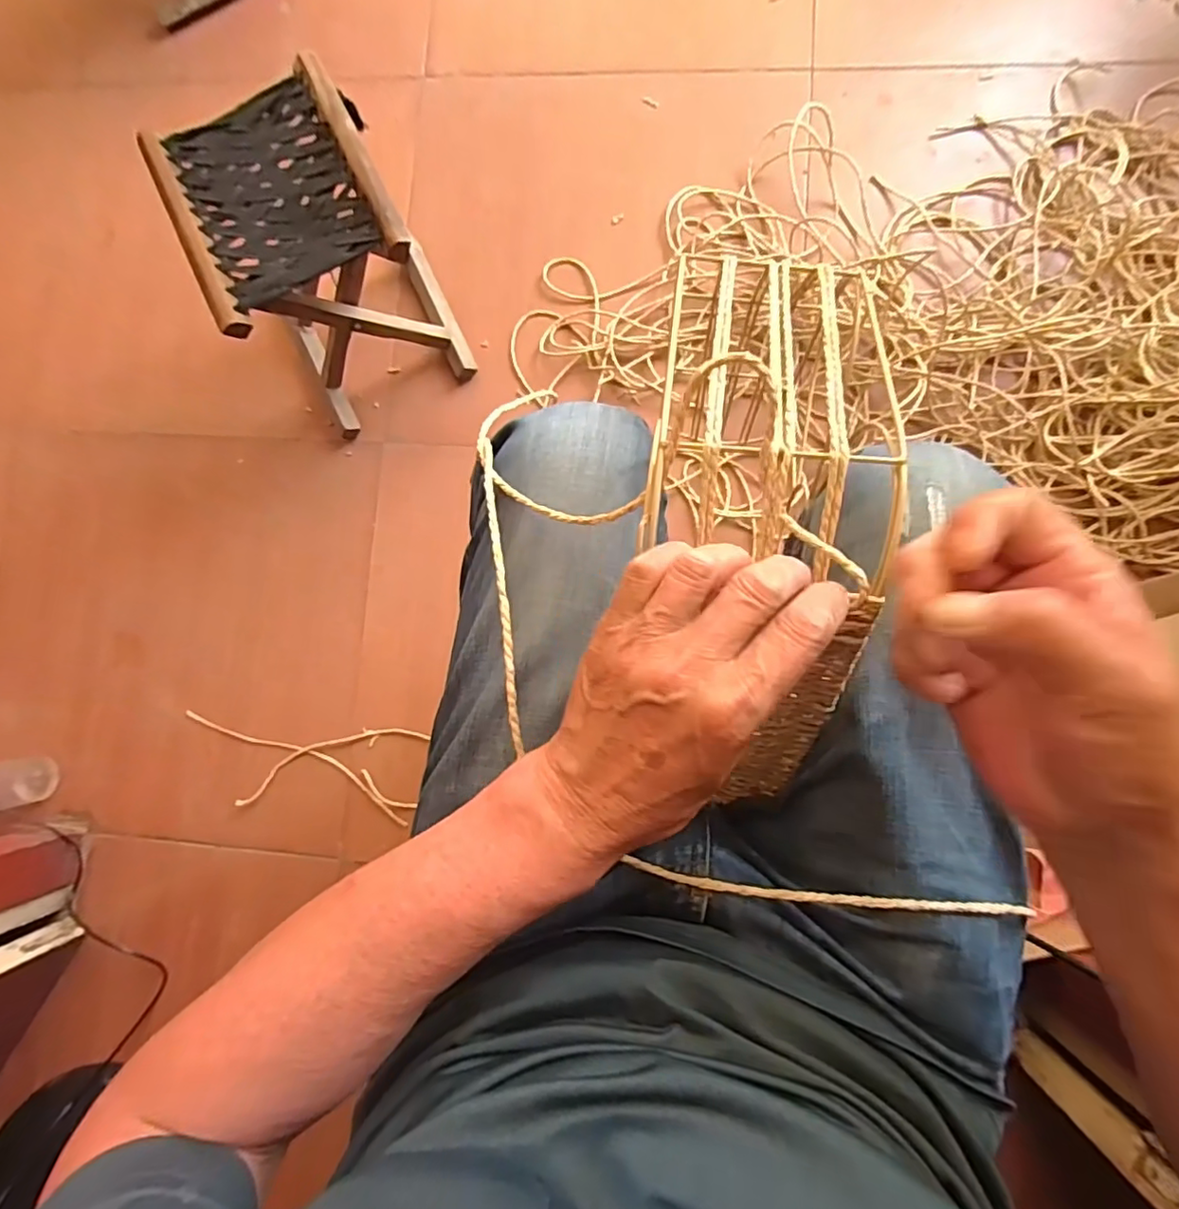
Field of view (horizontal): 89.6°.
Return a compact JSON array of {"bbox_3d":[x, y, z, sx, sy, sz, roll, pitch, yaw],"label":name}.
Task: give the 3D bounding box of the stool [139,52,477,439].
[{"bbox_3d":[-0.332,-0.435,0.771,0.221,0.264,0.275,-26,84,3],"label":"stool"}]

